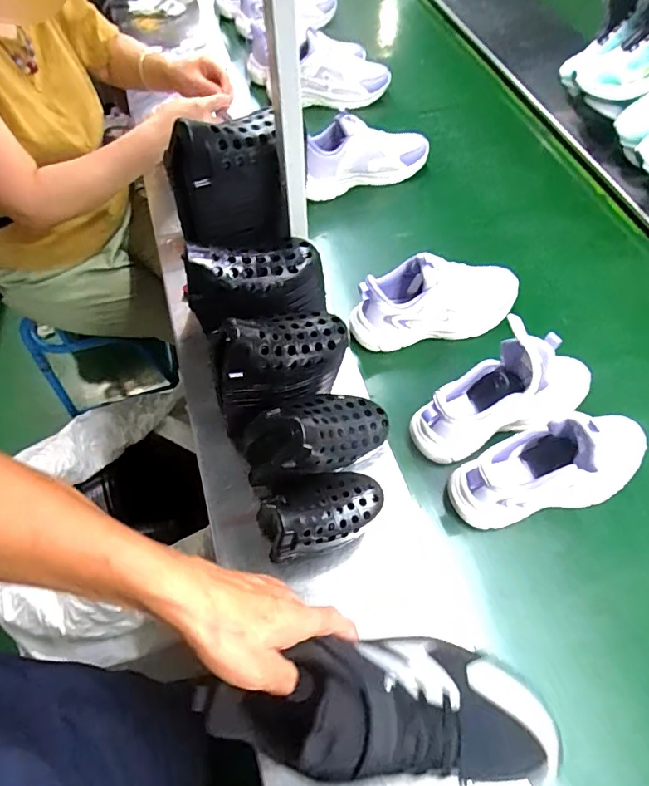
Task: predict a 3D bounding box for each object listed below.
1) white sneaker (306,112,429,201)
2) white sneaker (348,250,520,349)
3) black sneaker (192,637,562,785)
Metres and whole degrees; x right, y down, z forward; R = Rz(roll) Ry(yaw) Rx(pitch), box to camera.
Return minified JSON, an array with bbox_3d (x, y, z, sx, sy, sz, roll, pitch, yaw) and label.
[{"bbox_3d":[0.073,-0.419,0.873,0.238,0.110,0.082,-21,63,-11],"label":"white sneaker"},{"bbox_3d":[0.161,-0.134,0.709,0.249,0.125,0.089,-9,61,-5],"label":"white sneaker"},{"bbox_3d":[0.049,0.232,0.369,0.257,0.098,0.092,3,60,-3],"label":"black sneaker"}]

